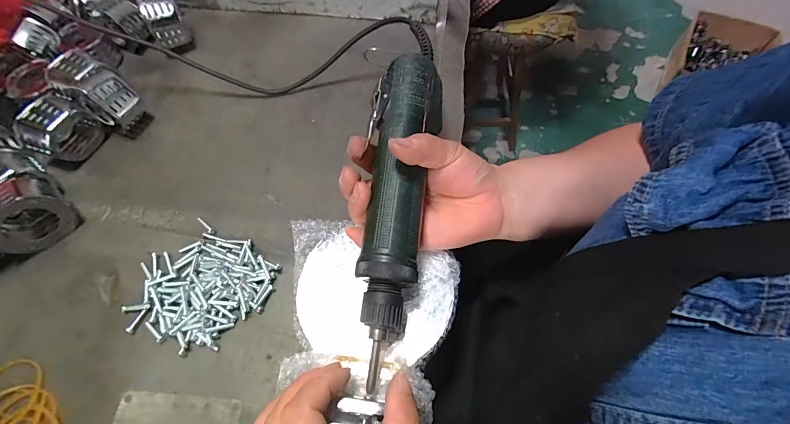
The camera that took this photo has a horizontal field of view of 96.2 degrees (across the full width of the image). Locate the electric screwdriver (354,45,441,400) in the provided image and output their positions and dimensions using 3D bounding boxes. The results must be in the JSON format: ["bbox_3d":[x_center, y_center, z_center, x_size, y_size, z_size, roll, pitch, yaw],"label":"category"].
[{"bbox_3d":[0.002,-0.008,0.258,0.047,0.036,0.234,5,71,5],"label":"electric screwdriver"}]

